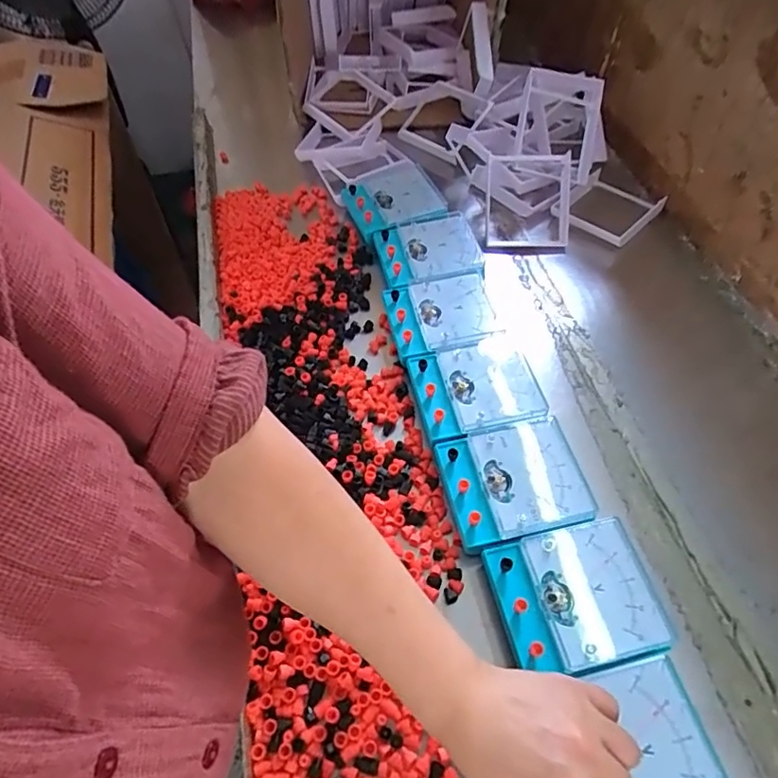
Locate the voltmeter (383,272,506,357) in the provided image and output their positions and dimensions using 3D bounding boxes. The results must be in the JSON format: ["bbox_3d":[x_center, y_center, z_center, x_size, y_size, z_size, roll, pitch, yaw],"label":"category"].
[{"bbox_3d":[0.057,-0.074,0.590,0.108,0.041,0.105,-12,55,-4],"label":"voltmeter"}]

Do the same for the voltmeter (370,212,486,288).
[{"bbox_3d":[0.047,-0.162,0.656,0.121,0.044,0.112,-7,55,-1],"label":"voltmeter"}]

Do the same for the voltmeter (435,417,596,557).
[{"bbox_3d":[0.108,0.086,0.471,0.113,0.035,0.103,-12,55,-4],"label":"voltmeter"}]

